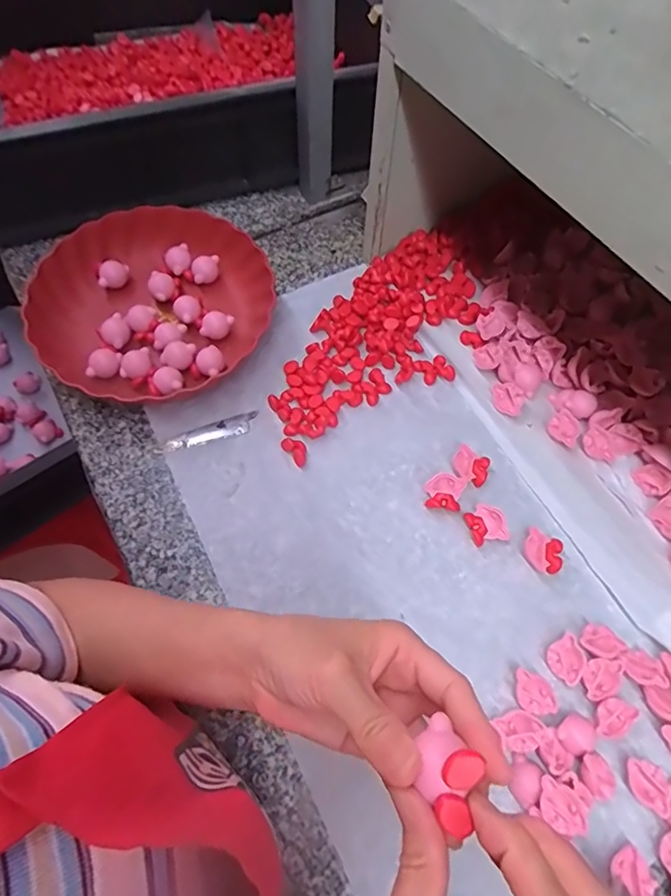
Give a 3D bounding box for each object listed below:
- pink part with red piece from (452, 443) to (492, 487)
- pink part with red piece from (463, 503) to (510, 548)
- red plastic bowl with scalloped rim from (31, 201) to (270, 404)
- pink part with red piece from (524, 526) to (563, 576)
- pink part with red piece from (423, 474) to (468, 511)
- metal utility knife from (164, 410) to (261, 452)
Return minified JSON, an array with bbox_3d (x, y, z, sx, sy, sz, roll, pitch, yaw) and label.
[{"bbox_3d":[0.131,0.016,0.495,0.034,0.014,0.039,19,64,7],"label":"pink part with red piece"},{"bbox_3d":[0.136,0.070,0.470,0.032,0.015,0.035,-12,64,-8],"label":"pink part with red piece"},{"bbox_3d":[-0.190,-0.149,0.548,0.244,0.062,0.228,1,63,-2],"label":"red plastic bowl with scalloped rim"},{"bbox_3d":[0.186,0.093,0.462,0.034,0.011,0.032,26,65,10],"label":"pink part with red piece"},{"bbox_3d":[0.102,0.042,0.483,0.036,0.016,0.031,12,63,3],"label":"pink part with red piece"},{"bbox_3d":[-0.123,-0.016,0.512,0.094,0.005,0.021,-15,65,-10],"label":"metal utility knife"}]

